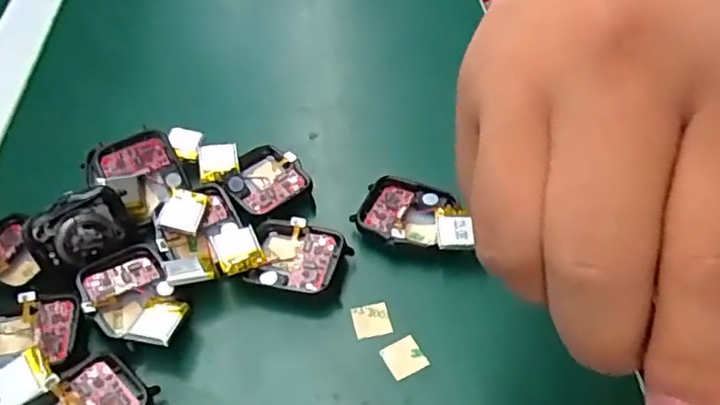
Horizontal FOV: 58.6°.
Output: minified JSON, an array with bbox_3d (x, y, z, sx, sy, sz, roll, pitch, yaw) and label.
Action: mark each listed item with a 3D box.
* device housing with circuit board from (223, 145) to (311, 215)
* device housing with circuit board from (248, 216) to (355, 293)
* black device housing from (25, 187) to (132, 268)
[{"bbox_3d":[-0.049,-0.014,0.321,0.038,0.008,0.039,-19,47,-17],"label":"device housing with circuit board"},{"bbox_3d":[-0.027,0.025,0.288,0.043,0.015,0.035,4,45,6],"label":"device housing with circuit board"},{"bbox_3d":[-0.124,0.011,0.285,0.041,0.031,0.013,-31,26,-29],"label":"black device housing"}]

